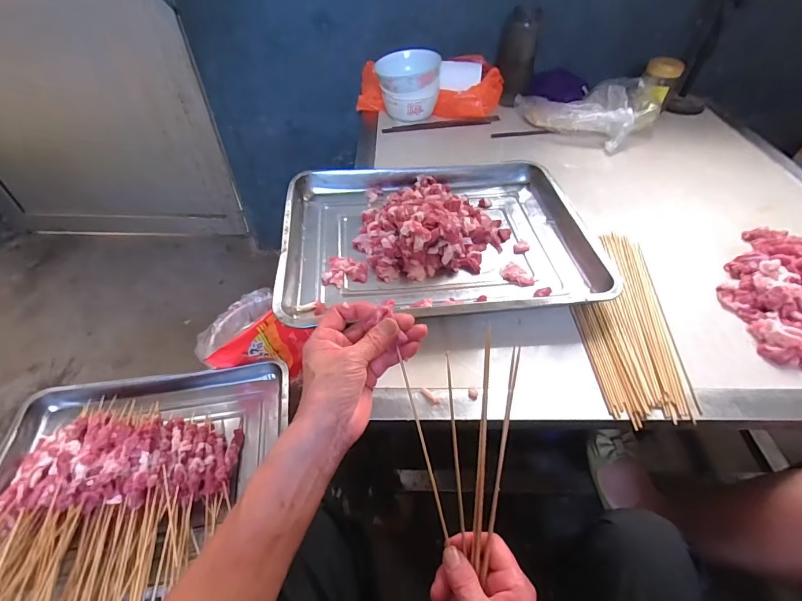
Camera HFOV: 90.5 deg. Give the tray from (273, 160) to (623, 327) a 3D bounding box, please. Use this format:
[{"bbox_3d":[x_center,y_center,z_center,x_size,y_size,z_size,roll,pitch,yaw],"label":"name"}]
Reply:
[{"bbox_3d":[0.046,-0.102,0.582,0.418,0.052,0.321,-5,48,-6],"label":"tray"}]

